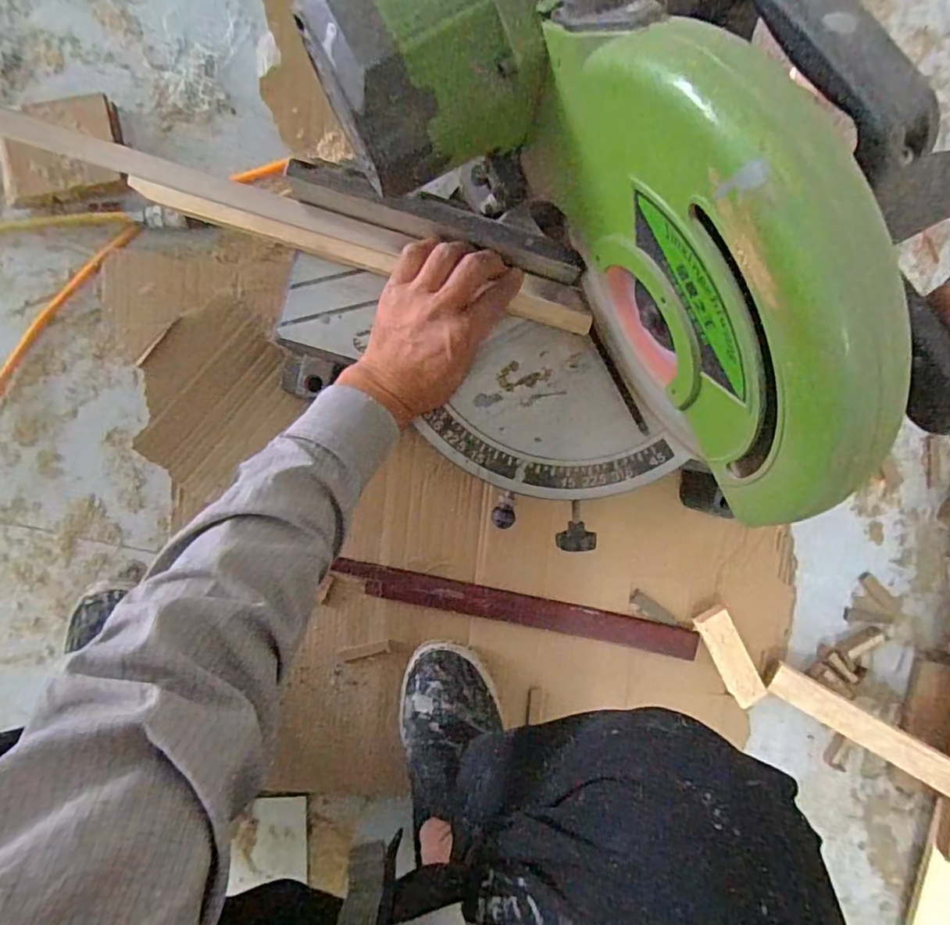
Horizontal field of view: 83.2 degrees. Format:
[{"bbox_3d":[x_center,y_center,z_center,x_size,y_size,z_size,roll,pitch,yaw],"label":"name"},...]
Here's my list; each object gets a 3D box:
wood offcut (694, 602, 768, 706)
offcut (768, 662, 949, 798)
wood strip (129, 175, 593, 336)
[{"bbox_3d":[0.284,0.214,0.589,0.042,0.021,0.111,-29,95,0],"label":"wood offcut"},{"bbox_3d":[0.445,0.299,0.563,0.266,0.019,0.036,30,94,13],"label":"offcut"},{"bbox_3d":[-0.083,-0.163,0.431,0.372,0.013,0.018,15,95,-5],"label":"wood strip"}]

